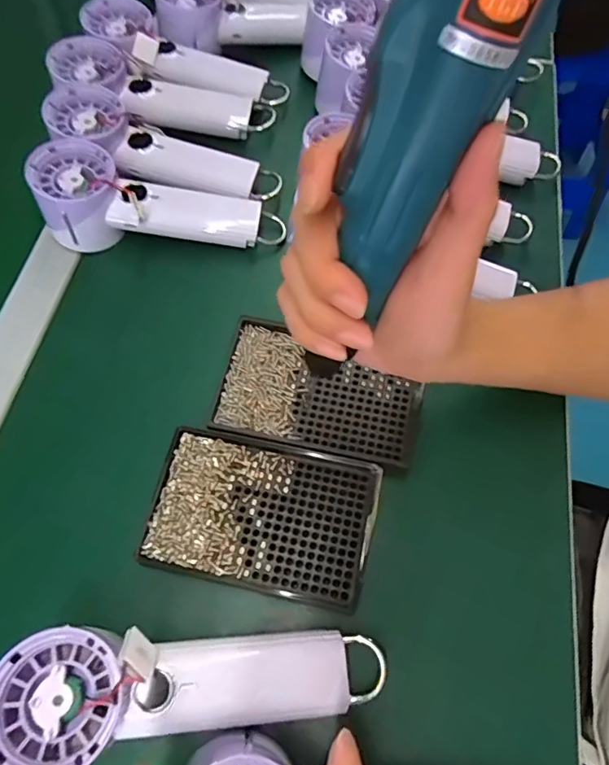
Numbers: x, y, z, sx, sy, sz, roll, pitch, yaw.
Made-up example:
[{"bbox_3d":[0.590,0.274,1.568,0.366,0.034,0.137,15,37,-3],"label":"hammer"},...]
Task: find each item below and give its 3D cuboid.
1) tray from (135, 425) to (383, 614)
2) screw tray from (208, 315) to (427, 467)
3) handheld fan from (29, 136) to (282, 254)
[{"bbox_3d":[-0.026,0.081,0.318,0.134,0.012,0.088,11,65,6],"label":"tray"},{"bbox_3d":[0.011,0.006,0.354,0.136,0.012,0.087,11,65,6],"label":"screw tray"},{"bbox_3d":[-0.116,-0.150,0.408,0.183,0.057,0.061,0,64,0],"label":"handheld fan"}]

